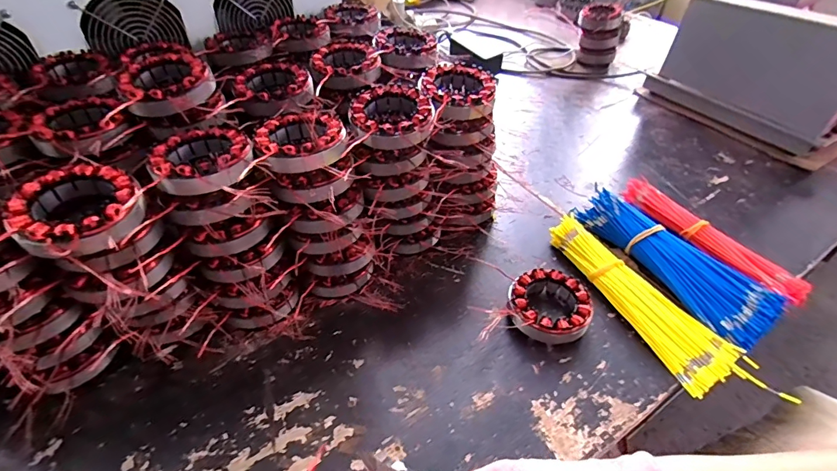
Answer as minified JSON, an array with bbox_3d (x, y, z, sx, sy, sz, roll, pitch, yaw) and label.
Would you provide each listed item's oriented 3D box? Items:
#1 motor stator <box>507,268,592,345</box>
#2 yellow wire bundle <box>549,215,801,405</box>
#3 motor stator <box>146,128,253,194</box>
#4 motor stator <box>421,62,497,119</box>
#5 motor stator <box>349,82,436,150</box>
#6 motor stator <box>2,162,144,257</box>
[{"bbox_3d":[0.144,0.077,0.476,0.085,0.033,0.083,2,44,-2],"label":"motor stator"},{"bbox_3d":[0.257,0.076,0.486,0.068,0.031,0.267,-17,47,-20],"label":"yellow wire bundle"},{"bbox_3d":[-0.195,-0.064,0.392,0.084,0.042,0.094,-6,45,-10],"label":"motor stator"},{"bbox_3d":[0.045,-0.165,0.485,0.079,0.030,0.084,6,44,3],"label":"motor stator"},{"bbox_3d":[-0.026,-0.128,0.451,0.087,0.026,0.087,2,44,-2],"label":"motor stator"},{"bbox_3d":[-0.267,-0.023,0.335,0.084,0.022,0.088,-32,54,-31],"label":"motor stator"}]

